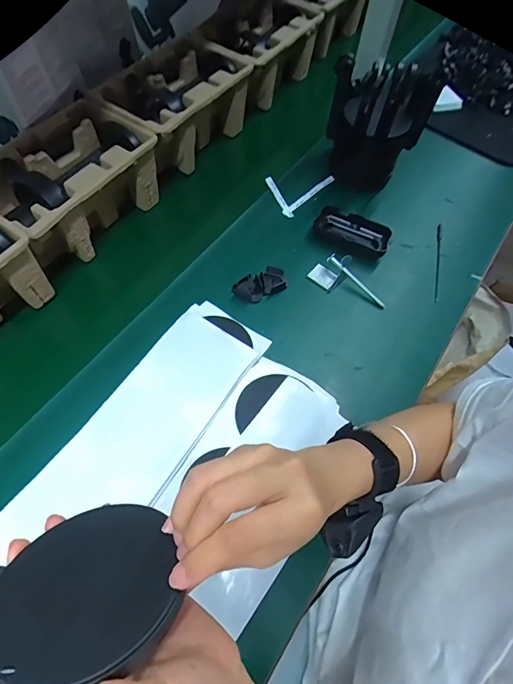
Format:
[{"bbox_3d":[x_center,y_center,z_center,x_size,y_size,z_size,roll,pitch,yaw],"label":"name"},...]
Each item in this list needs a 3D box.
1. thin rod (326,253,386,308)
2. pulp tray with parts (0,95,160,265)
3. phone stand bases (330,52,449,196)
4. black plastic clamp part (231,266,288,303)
[{"bbox_3d":[0.135,-0.082,0.532,0.098,0.012,0.007,44,66,4],"label":"thin rod"},{"bbox_3d":[-0.250,-0.215,0.544,0.152,0.098,0.213,32,64,15],"label":"pulp tray with parts"},{"bbox_3d":[0.170,-0.317,0.572,0.094,0.164,0.105,-16,62,-11],"label":"phone stand bases"},{"bbox_3d":[0.005,-0.078,0.531,0.071,0.013,0.039,-24,64,-15],"label":"black plastic clamp part"}]

